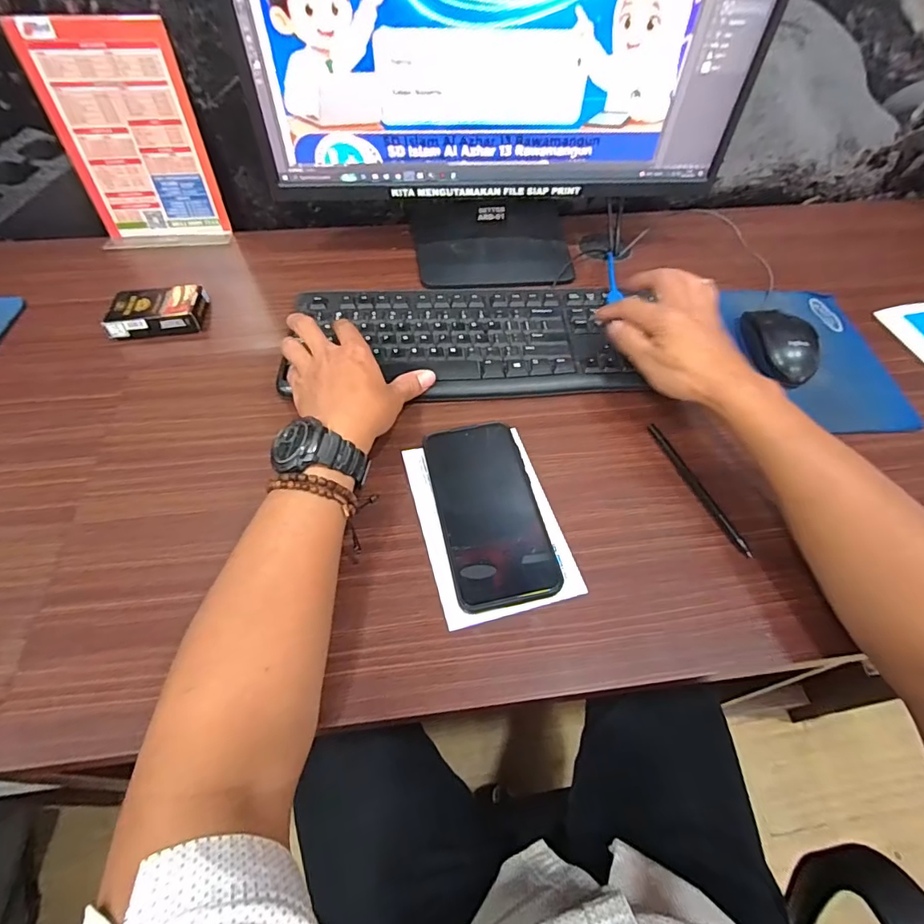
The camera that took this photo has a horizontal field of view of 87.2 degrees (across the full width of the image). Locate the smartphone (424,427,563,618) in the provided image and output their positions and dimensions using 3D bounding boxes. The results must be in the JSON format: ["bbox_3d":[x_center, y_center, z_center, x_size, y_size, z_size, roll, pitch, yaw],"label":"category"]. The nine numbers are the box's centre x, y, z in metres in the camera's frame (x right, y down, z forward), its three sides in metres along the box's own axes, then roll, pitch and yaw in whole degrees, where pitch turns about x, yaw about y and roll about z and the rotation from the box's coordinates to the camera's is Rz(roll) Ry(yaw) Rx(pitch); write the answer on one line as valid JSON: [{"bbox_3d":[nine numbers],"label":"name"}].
[{"bbox_3d":[0.021,0.038,0.397,0.079,0.013,0.160,-9,56,-8],"label":"smartphone"}]

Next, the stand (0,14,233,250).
[{"bbox_3d":[-0.372,-0.359,0.550,0.148,0.208,0.052,-8,56,-8],"label":"stand"}]

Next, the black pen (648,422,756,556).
[{"bbox_3d":[0.200,0.020,0.416,0.009,0.008,0.137,-18,58,-14],"label":"black pen"}]

